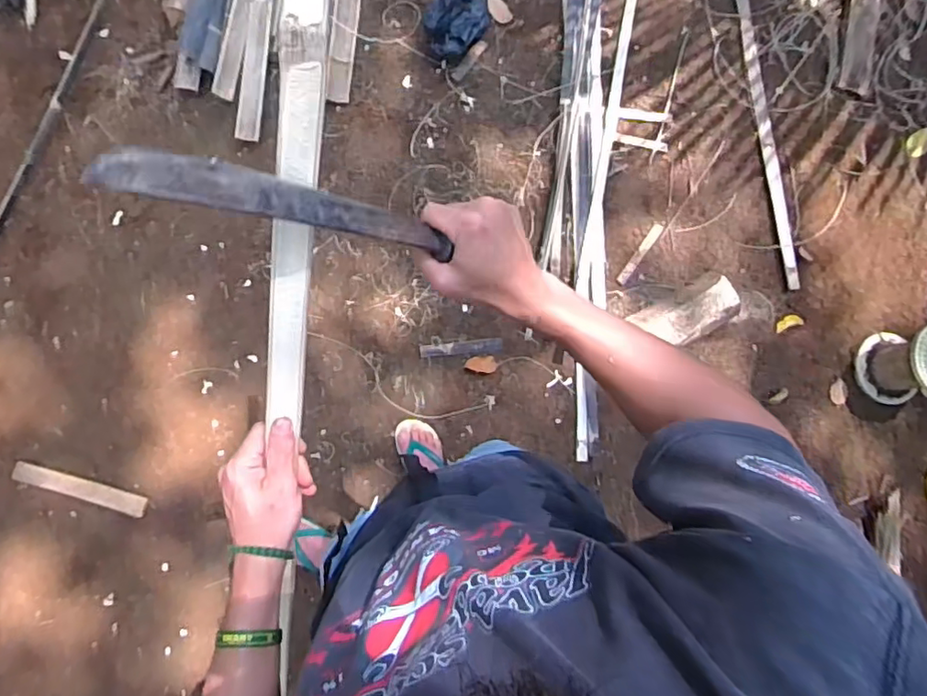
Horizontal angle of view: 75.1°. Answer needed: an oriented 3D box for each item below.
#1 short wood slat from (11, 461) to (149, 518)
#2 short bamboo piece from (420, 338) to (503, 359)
[{"bbox_3d":[-0.940,0.347,1.475,0.331,0.011,0.053,16,82,-2],"label":"short wood slat"},{"bbox_3d":[-0.006,0.000,1.577,0.213,0.009,0.036,-6,84,-5],"label":"short bamboo piece"}]

